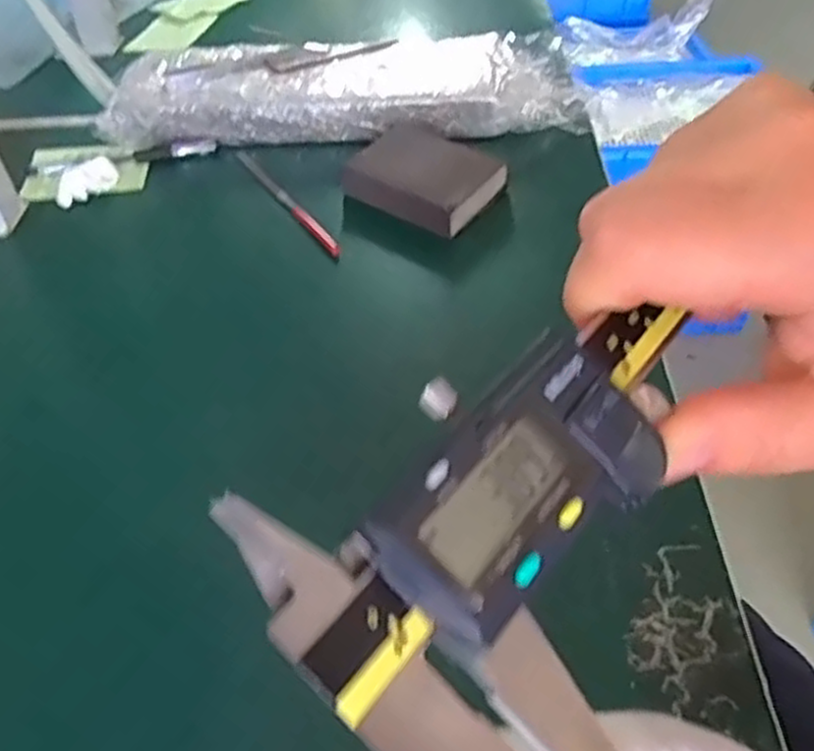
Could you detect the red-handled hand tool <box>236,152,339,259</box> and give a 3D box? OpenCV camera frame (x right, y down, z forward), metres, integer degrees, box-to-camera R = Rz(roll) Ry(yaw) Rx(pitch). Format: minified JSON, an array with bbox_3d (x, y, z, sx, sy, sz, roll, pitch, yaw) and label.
[{"bbox_3d":[-0.089,-0.128,0.576,0.008,0.010,0.153,-27,50,-22],"label":"red-handled hand tool"}]

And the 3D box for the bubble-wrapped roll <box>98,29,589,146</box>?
[{"bbox_3d":[-0.044,-0.235,0.643,0.391,0.048,0.104,1,46,3],"label":"bubble-wrapped roll"}]

